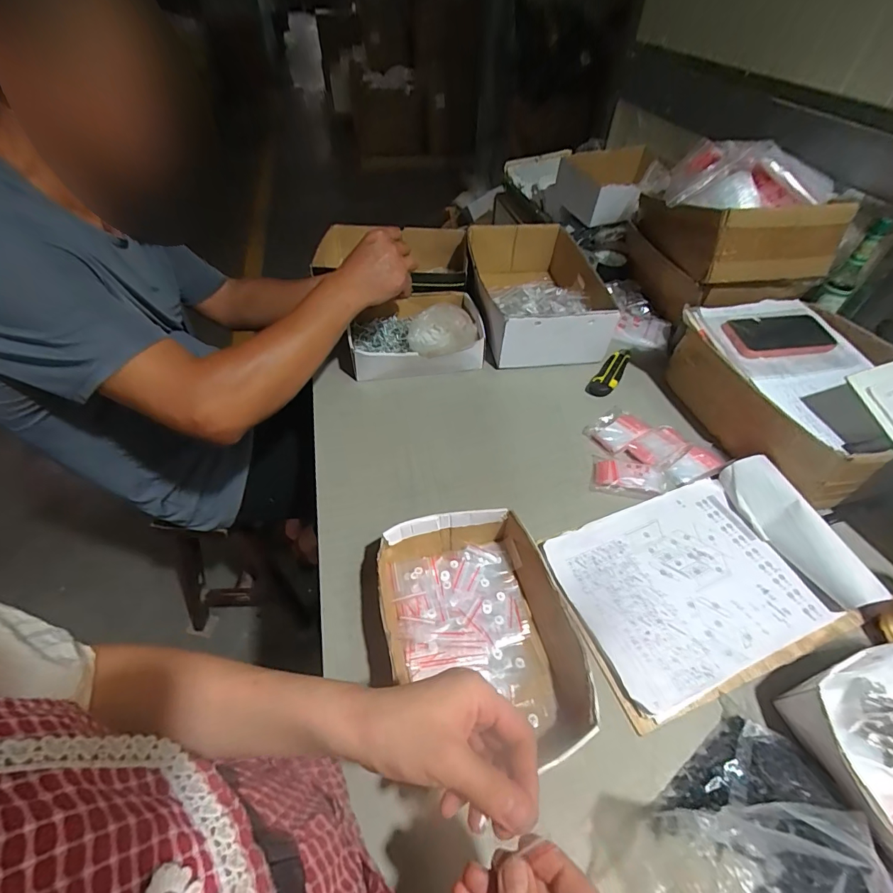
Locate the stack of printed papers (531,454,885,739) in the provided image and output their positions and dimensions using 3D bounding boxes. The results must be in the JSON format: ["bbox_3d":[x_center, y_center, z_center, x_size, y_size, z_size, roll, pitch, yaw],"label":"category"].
[{"bbox_3d":[0.306,0.148,0.525,0.334,0.046,0.222,-15,50,-15],"label":"stack of printed papers"}]

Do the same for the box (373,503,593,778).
[{"bbox_3d":[0.033,0.190,0.465,0.189,0.060,0.250,-10,49,-11],"label":"box"}]

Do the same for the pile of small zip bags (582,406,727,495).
[{"bbox_3d":[0.318,0.010,0.665,0.194,0.022,0.151,5,48,3],"label":"pile of small zip bags"}]

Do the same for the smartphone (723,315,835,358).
[{"bbox_3d":[0.515,-0.172,0.679,0.163,0.018,0.081,-6,48,-8],"label":"smartphone"}]

